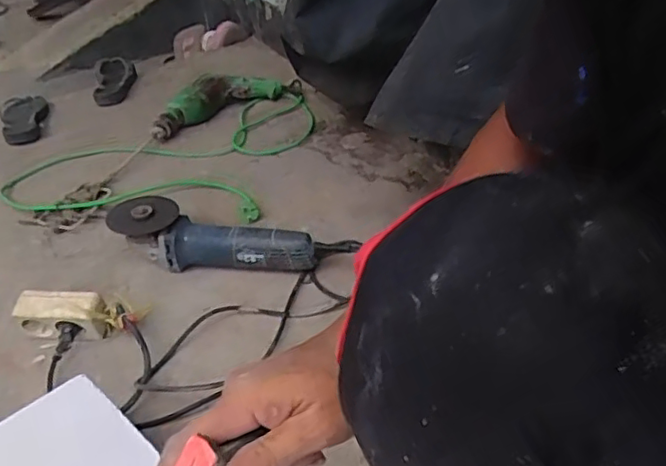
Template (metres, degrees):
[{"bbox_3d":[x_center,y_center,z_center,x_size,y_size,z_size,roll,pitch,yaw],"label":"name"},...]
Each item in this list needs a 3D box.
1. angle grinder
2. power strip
[{"bbox_3d":[-0.144,0.009,0.871,0.341,0.082,0.078,4,33,0],"label":"angle grinder"},{"bbox_3d":[-0.337,0.107,0.762,0.109,0.069,0.038,-2,37,2],"label":"power strip"}]

